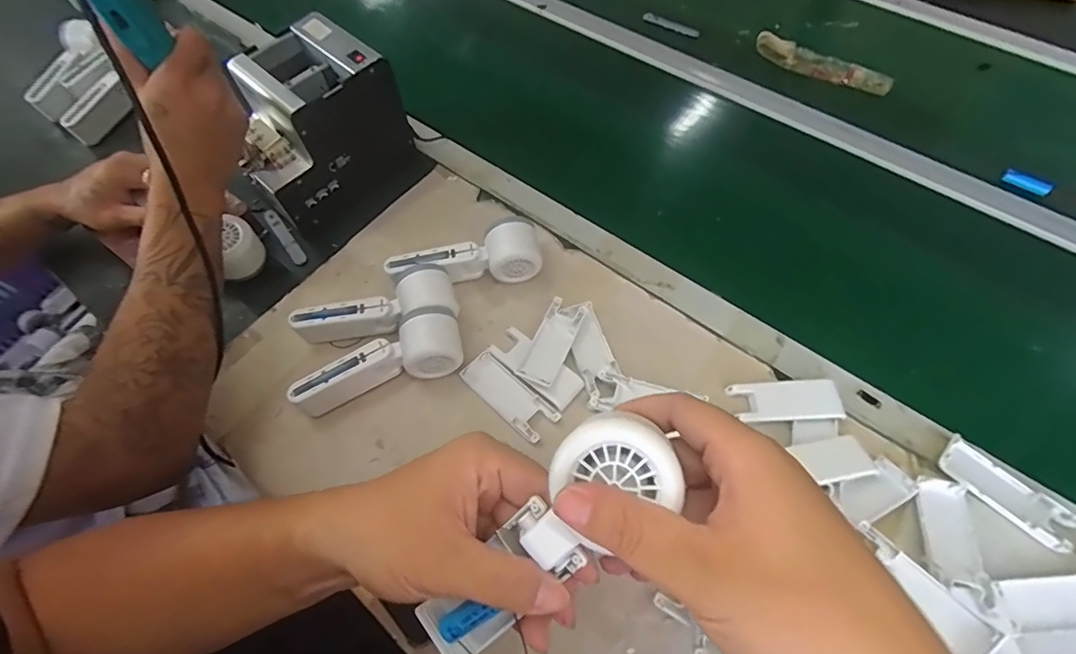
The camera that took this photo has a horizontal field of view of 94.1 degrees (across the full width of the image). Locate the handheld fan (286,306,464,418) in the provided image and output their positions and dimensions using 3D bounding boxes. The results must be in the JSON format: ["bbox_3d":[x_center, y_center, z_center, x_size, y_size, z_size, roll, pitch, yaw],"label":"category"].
[{"bbox_3d":[-0.156,0.037,0.494,0.162,0.057,0.054,-20,63,-10],"label":"handheld fan"}]

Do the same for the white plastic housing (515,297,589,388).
[{"bbox_3d":[0.015,0.016,0.519,0.039,0.019,0.100,22,64,12],"label":"white plastic housing"}]

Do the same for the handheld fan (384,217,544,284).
[{"bbox_3d":[-0.079,-0.076,0.560,0.165,0.053,0.059,-7,62,-3],"label":"handheld fan"}]

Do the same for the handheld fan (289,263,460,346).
[{"bbox_3d":[-0.171,-0.024,0.532,0.162,0.048,0.053,-9,62,-4],"label":"handheld fan"}]

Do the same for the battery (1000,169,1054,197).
[{"bbox_3d":[0.608,-0.181,0.623,0.052,0.018,0.013,32,66,17],"label":"battery"}]

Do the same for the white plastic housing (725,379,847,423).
[{"bbox_3d":[0.239,0.071,0.485,0.099,0.015,0.038,0,62,1],"label":"white plastic housing"}]

